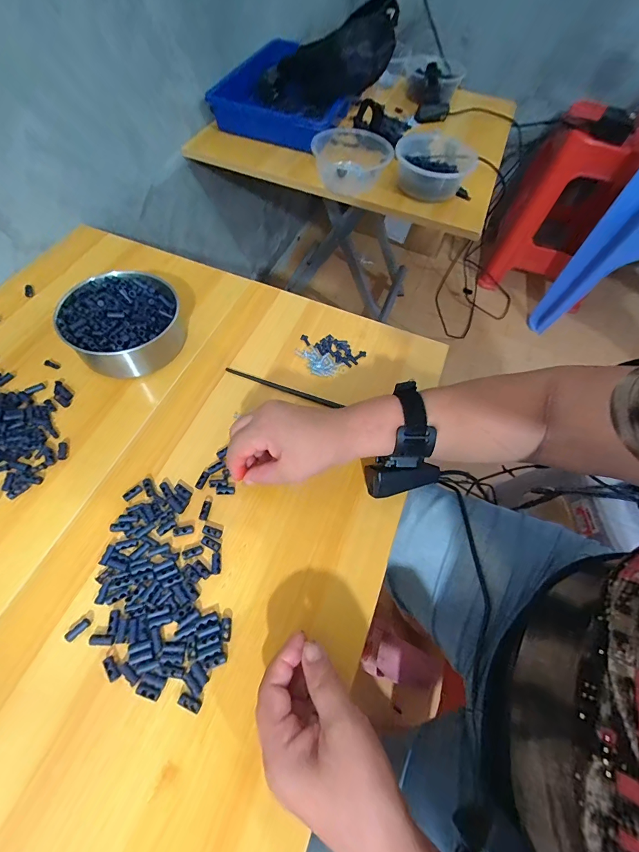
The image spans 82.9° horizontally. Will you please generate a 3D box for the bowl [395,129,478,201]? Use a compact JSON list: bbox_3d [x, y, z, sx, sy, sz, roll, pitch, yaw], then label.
[{"bbox_3d":[0.187,-0.437,0.620,0.129,0.073,0.126,2,59,-3],"label":"bowl"}]

